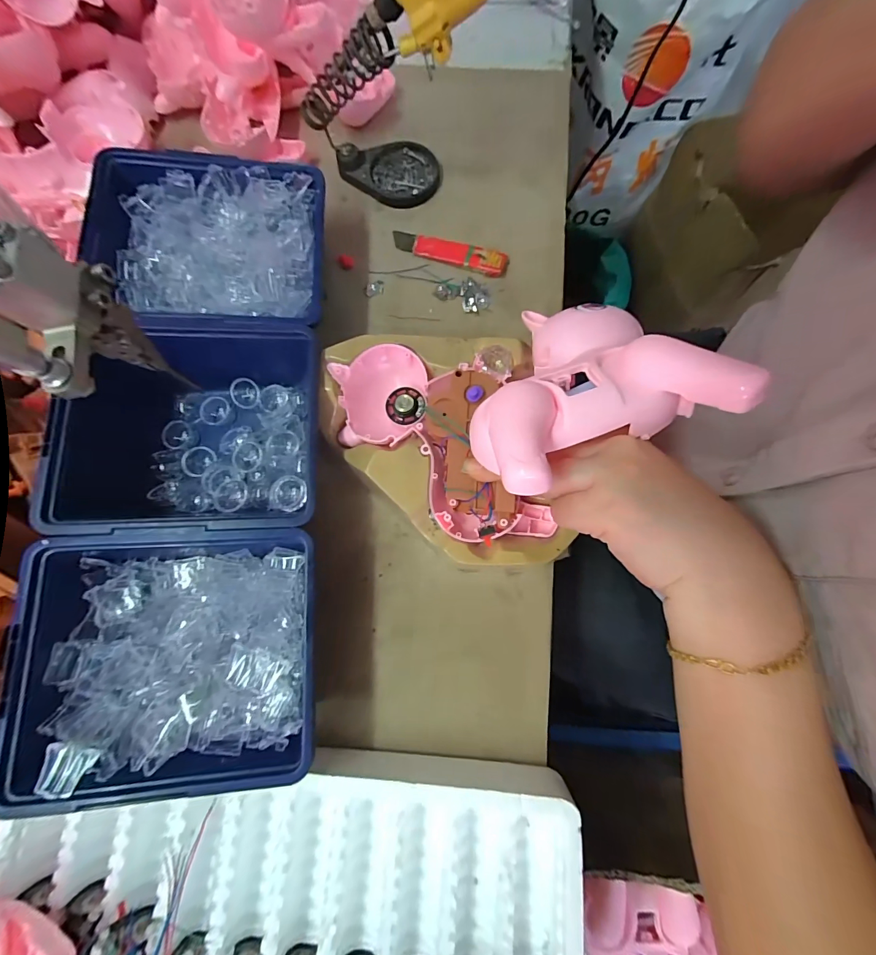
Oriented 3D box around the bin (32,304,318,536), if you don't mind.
[{"bbox_3d":[-0.163,-0.034,0.284,0.155,0.070,0.151,-3,78,2],"label":"bin"}]

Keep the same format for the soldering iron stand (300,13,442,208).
[{"bbox_3d":[-0.057,-0.299,0.324,0.111,0.099,0.066,-5,77,2],"label":"soldering iron stand"}]

